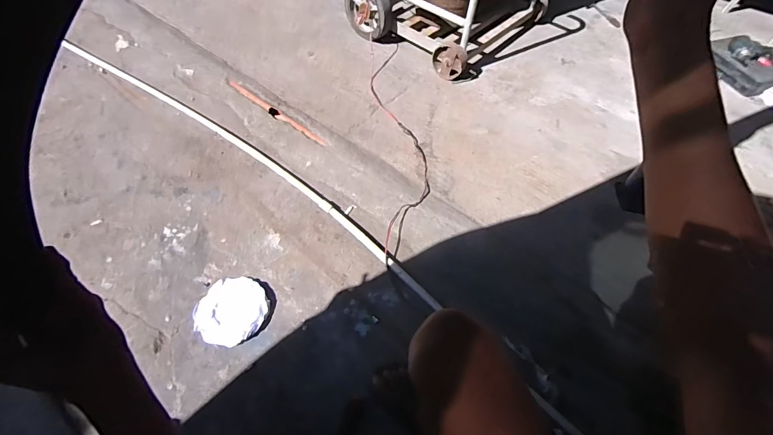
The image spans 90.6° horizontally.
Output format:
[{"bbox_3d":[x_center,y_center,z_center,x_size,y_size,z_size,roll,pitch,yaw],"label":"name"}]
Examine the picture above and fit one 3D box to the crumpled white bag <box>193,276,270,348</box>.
[{"bbox_3d":[-0.370,0.224,0.924,0.166,0.036,0.173,14,54,7],"label":"crumpled white bag"}]

